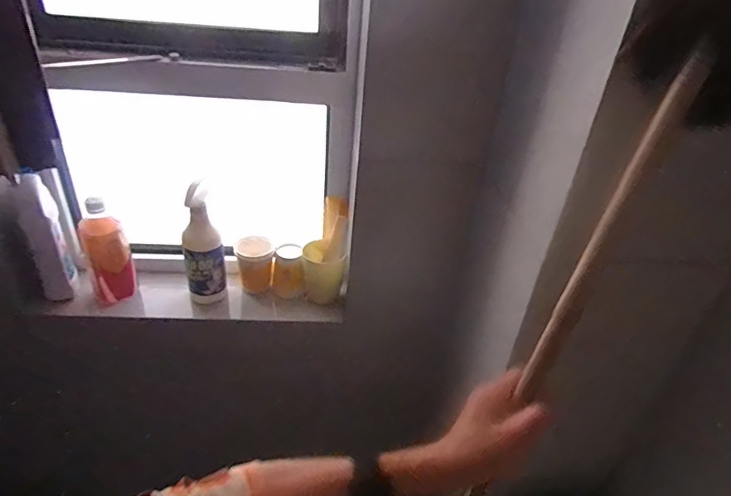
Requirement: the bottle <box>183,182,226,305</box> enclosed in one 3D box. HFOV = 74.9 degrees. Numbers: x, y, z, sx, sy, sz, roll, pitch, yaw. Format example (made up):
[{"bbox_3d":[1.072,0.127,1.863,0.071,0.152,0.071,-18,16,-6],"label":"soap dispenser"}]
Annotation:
[{"bbox_3d":[-0.251,-0.003,0.733,0.059,0.195,0.052,-15,41,-27],"label":"bottle"}]

